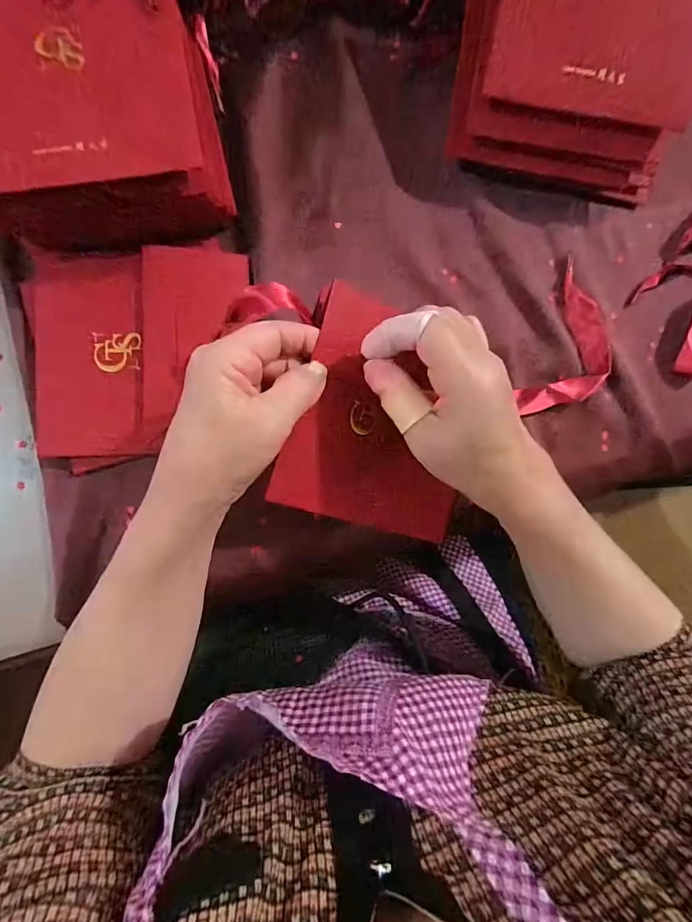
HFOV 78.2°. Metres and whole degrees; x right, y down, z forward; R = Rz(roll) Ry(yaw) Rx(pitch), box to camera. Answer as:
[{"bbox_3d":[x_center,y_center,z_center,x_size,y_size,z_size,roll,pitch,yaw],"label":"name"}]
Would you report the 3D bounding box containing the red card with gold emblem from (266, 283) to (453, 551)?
[{"bbox_3d":[0.028,-0.024,0.282,0.133,0.014,0.142,12,95,-32],"label":"red card with gold emblem"}]

